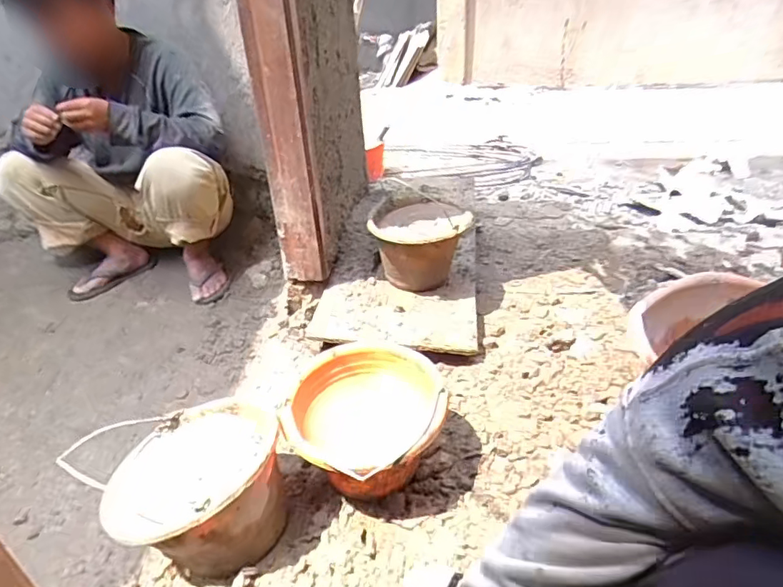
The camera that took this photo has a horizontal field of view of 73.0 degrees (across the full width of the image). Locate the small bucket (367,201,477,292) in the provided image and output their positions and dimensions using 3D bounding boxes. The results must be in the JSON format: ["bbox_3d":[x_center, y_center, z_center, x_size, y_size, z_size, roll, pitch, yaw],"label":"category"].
[{"bbox_3d":[0.073,-0.111,1.283,0.245,0.186,0.188,-8,32,-8],"label":"small bucket"}]

